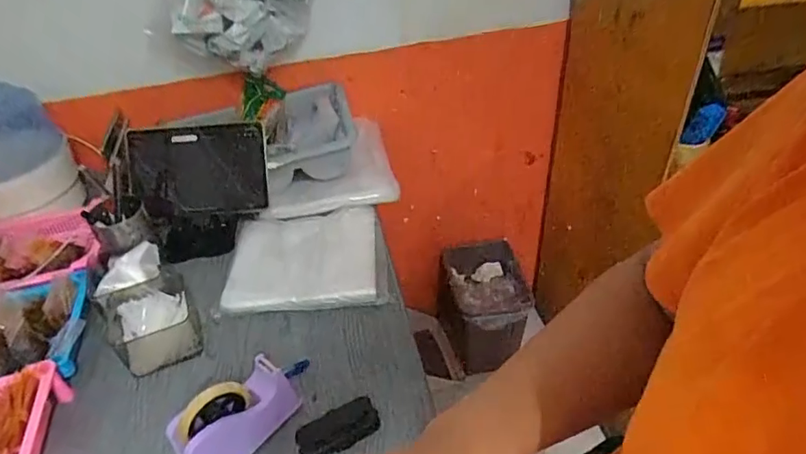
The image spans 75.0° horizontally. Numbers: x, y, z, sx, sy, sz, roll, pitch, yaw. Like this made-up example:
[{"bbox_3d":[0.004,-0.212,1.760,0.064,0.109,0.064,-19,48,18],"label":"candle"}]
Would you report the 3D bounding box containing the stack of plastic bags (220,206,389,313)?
[{"bbox_3d":[-0.165,0.033,0.919,0.262,0.065,0.240,-4,40,1],"label":"stack of plastic bags"}]

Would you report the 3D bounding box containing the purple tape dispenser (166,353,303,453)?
[{"bbox_3d":[-0.210,0.239,0.660,0.060,0.097,0.150,30,51,34],"label":"purple tape dispenser"}]

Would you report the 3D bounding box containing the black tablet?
[{"bbox_3d":[-0.378,-0.109,0.978,0.237,0.161,0.016,-2,19,-7],"label":"black tablet"}]

